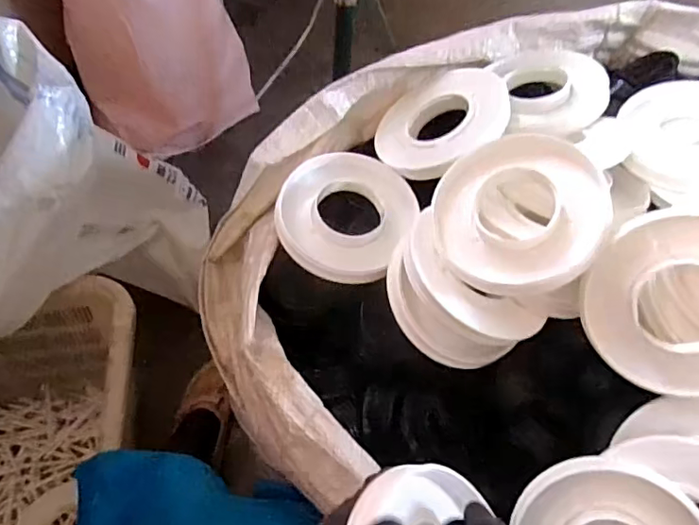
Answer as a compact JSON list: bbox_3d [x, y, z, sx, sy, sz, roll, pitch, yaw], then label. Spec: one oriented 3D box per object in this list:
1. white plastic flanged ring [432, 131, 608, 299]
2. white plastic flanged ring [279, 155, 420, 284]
[{"bbox_3d":[0.128,-0.036,0.420,0.122,0.021,0.120,19,86,27],"label":"white plastic flanged ring"},{"bbox_3d":[-0.004,-0.044,0.495,0.114,0.029,0.122,3,52,-4],"label":"white plastic flanged ring"}]

